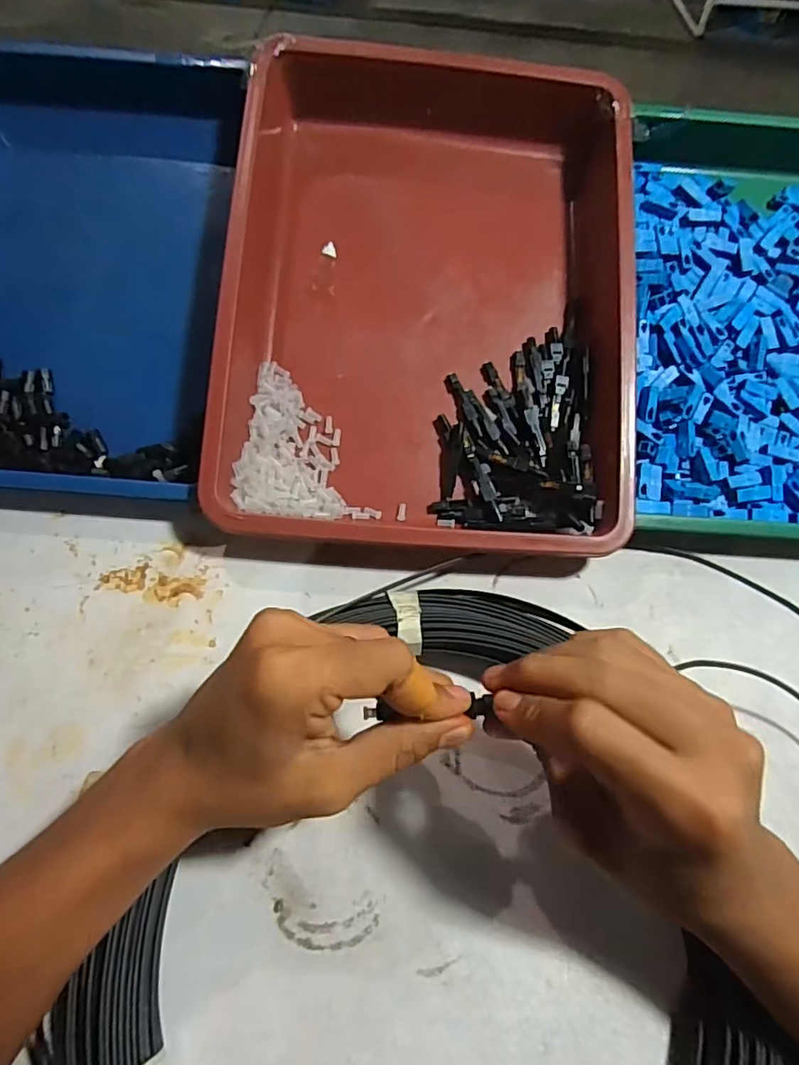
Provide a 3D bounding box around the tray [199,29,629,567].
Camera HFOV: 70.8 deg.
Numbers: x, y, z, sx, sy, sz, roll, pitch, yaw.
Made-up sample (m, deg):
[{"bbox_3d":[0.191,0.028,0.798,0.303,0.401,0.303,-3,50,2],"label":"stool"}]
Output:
[{"bbox_3d":[0.021,-0.170,0.392,0.268,0.066,0.366,4,78,-1],"label":"tray"}]

